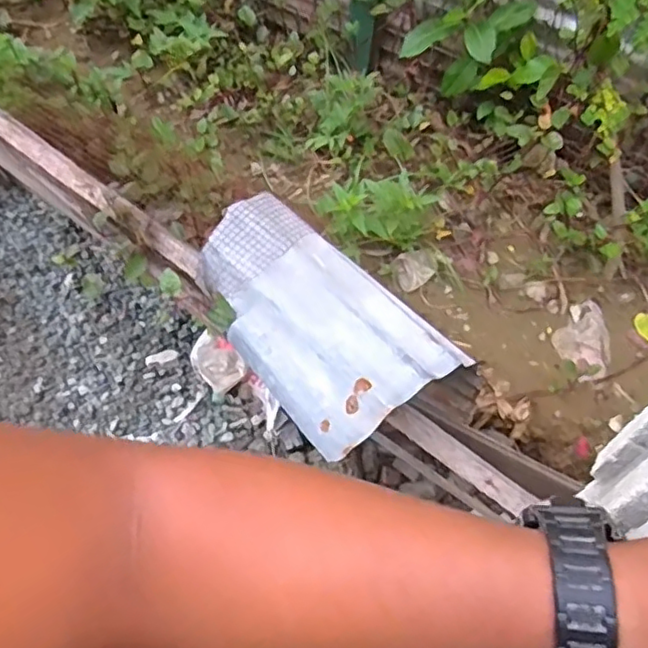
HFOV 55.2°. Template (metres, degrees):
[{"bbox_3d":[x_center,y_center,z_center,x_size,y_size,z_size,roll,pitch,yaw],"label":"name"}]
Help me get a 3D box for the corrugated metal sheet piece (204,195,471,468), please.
[{"bbox_3d":[-0.023,-0.024,1.043,0.265,0.085,0.470,-34,64,-19],"label":"corrugated metal sheet piece"}]

